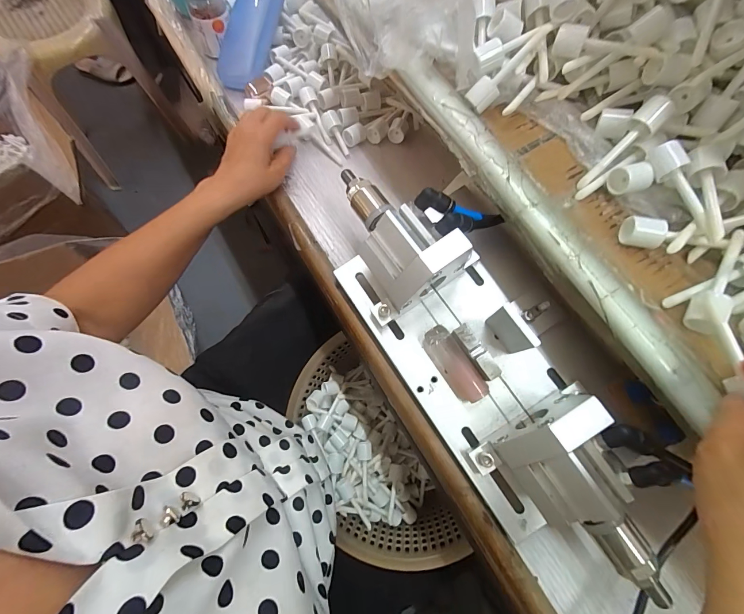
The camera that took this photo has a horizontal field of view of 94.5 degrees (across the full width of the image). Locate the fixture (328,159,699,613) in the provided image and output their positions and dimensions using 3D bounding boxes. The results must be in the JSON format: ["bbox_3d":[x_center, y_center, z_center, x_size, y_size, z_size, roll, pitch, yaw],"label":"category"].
[{"bbox_3d":[0.090,0.037,0.287,0.124,0.098,0.361,-32,74,-11],"label":"fixture"}]

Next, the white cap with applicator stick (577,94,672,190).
[{"bbox_3d":[0.188,-0.122,0.261,0.019,0.020,0.074,49,112,14],"label":"white cap with applicator stick"}]

